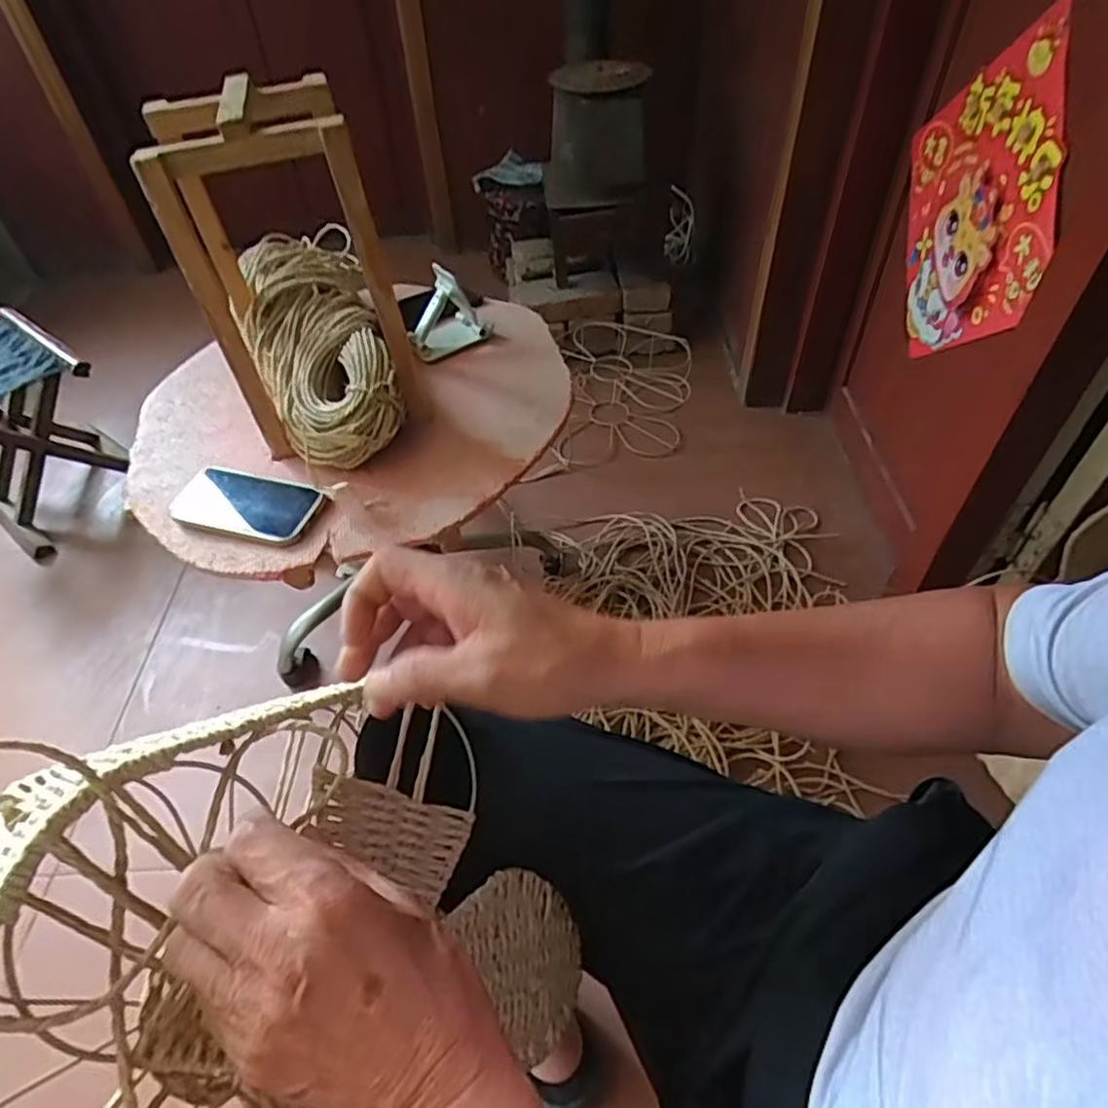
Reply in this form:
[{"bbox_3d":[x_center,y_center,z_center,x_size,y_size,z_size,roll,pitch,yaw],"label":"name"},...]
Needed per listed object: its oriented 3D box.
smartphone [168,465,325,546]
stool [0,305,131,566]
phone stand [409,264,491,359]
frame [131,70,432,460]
[{"bbox_3d":[-0.340,-0.058,0.755,0.171,0.010,0.086,15,51,17],"label":"smartphone"},{"bbox_3d":[-0.985,-0.222,1.279,0.277,0.316,0.259,29,56,27],"label":"stool"},{"bbox_3d":[-0.143,-0.321,0.908,0.101,0.096,0.090,1,48,5],"label":"phone stand"},{"bbox_3d":[-0.280,-0.305,0.750,0.194,0.341,0.181,-13,49,-8],"label":"frame"}]

